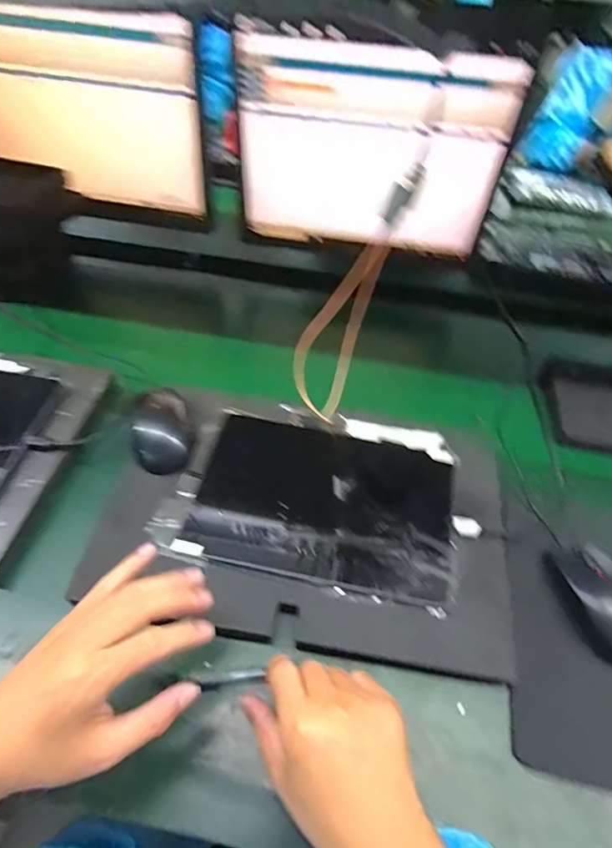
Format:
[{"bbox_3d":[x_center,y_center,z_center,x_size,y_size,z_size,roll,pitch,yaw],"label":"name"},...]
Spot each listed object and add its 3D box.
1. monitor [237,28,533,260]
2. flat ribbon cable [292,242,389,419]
[{"bbox_3d":[0.083,-0.360,0.663,0.354,0.244,0.035,9,50,5],"label":"monitor"},{"bbox_3d":[0.037,-0.105,0.539,0.063,0.196,0.058,34,33,23],"label":"flat ribbon cable"}]

